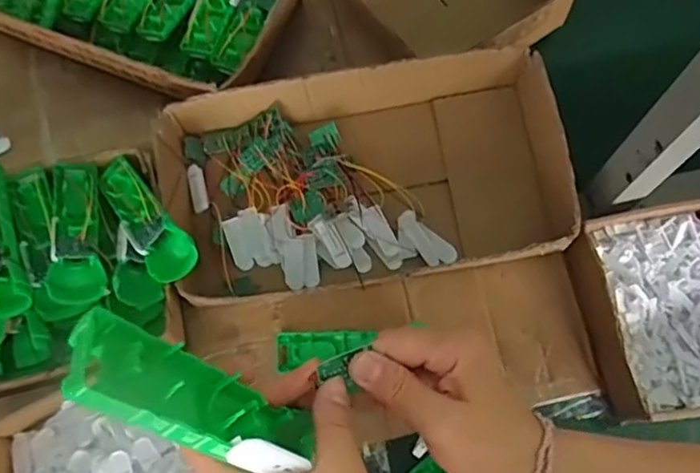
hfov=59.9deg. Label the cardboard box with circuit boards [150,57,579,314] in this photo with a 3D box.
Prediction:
[{"bbox_3d":[0.013,-0.066,0.666,0.417,0.089,0.227,-7,72,-3],"label":"cardboard box with circuit boards"}]

